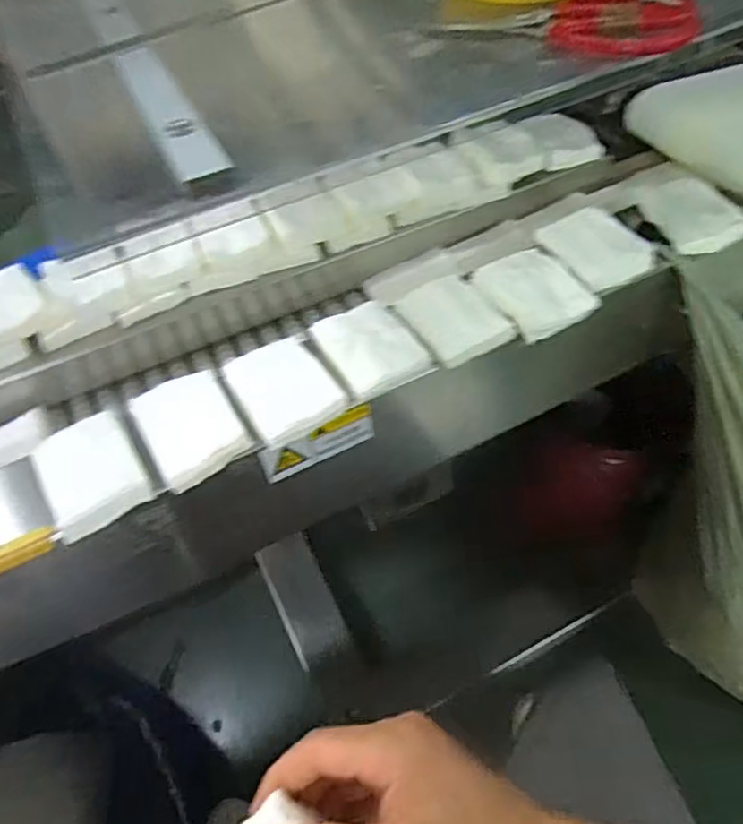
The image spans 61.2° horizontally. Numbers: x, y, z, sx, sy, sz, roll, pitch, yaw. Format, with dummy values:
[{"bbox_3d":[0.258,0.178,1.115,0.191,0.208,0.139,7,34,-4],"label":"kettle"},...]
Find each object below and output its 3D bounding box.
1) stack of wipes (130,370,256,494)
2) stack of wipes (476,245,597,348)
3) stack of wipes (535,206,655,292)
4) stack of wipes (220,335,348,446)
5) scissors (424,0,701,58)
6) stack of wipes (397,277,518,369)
[{"bbox_3d":[-0.154,0.010,0.532,0.075,0.020,0.100,-28,54,-16],"label":"stack of wipes"},{"bbox_3d":[0.156,-0.118,0.603,0.079,0.033,0.100,-22,52,-12],"label":"stack of wipes"},{"bbox_3d":[0.222,-0.165,0.625,0.076,0.013,0.099,-29,60,0],"label":"stack of wipes"},{"bbox_3d":[-0.078,-0.023,0.551,0.077,0.022,0.097,-27,53,-16],"label":"stack of wipes"},{"bbox_3d":[0.136,-0.277,0.446,0.177,0.017,0.081,3,51,8],"label":"scissors"},{"bbox_3d":[0.075,-0.090,0.579,0.077,0.025,0.093,-28,54,-16],"label":"stack of wipes"}]

